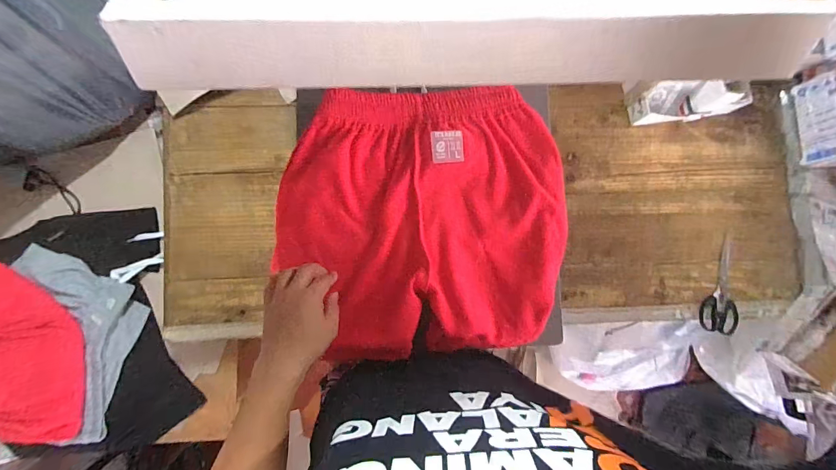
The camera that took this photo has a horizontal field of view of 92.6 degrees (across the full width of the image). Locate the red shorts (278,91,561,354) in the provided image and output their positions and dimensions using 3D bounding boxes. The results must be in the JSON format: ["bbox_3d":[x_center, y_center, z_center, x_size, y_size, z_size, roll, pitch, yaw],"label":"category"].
[{"bbox_3d":[0.008,-0.025,0.567,0.402,0.034,0.370,-2,86,-3],"label":"red shorts"}]

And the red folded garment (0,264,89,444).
[{"bbox_3d":[-0.693,0.216,0.676,0.246,0.064,0.319,-29,108,-8],"label":"red folded garment"}]

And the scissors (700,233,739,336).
[{"bbox_3d":[0.564,0.094,0.746,0.066,0.020,0.181,2,84,-4],"label":"scissors"}]

